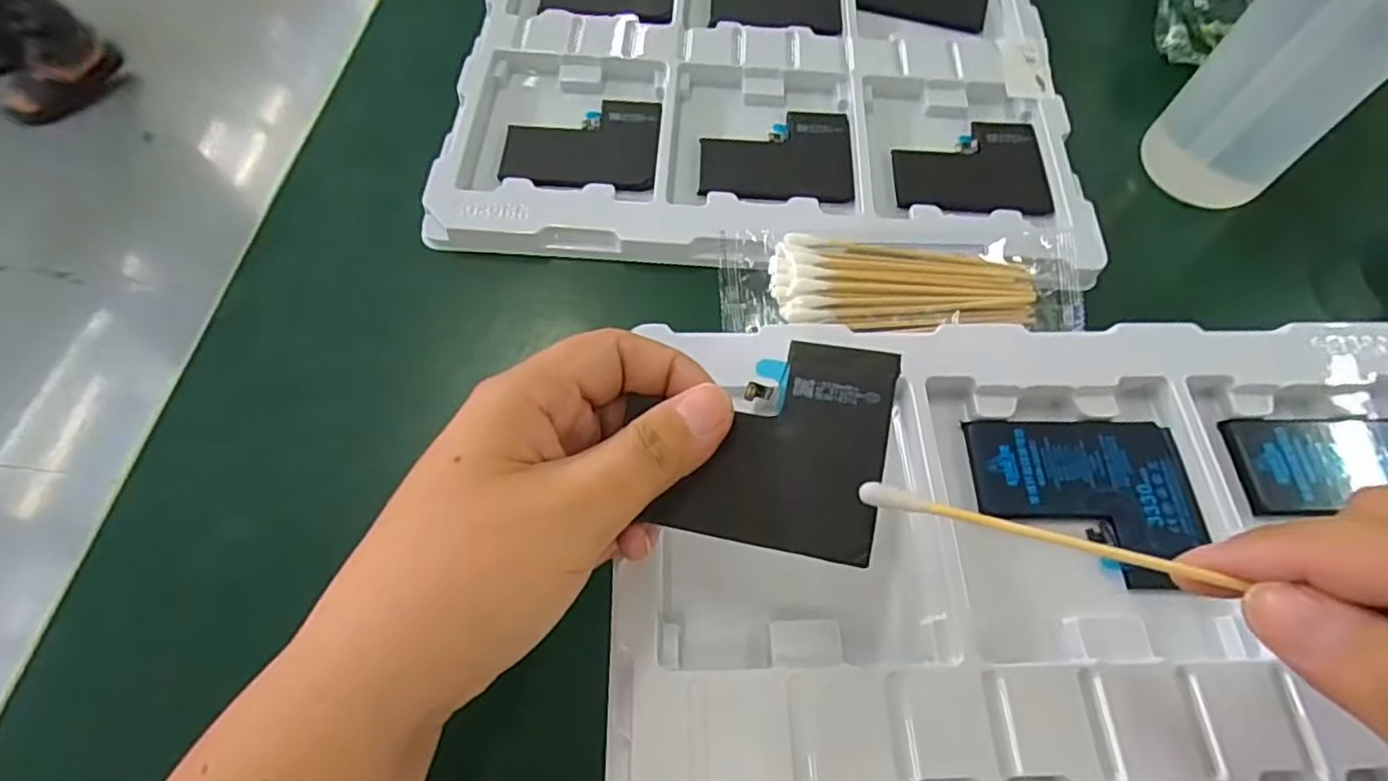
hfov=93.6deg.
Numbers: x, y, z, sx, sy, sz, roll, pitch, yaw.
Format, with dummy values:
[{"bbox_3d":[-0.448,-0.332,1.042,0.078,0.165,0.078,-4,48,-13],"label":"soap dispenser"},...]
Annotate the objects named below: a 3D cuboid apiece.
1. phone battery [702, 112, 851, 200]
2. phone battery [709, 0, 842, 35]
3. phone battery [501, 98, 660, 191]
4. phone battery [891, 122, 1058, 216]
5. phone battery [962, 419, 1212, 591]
[{"bbox_3d":[0.042,-0.120,0.334,0.077,0.004,0.063,-1,61,-1],"label":"phone battery"},{"bbox_3d":[0.049,-0.234,0.389,0.077,0.007,0.070,1,64,-1],"label":"phone battery"},{"bbox_3d":[-0.056,-0.126,0.331,0.077,0.006,0.064,0,61,0],"label":"phone battery"},{"bbox_3d":[0.142,-0.115,0.336,0.076,0.004,0.064,2,61,1],"label":"phone battery"},{"bbox_3d":[0.140,0.037,0.232,0.076,0.004,0.061,2,61,1],"label":"phone battery"}]

